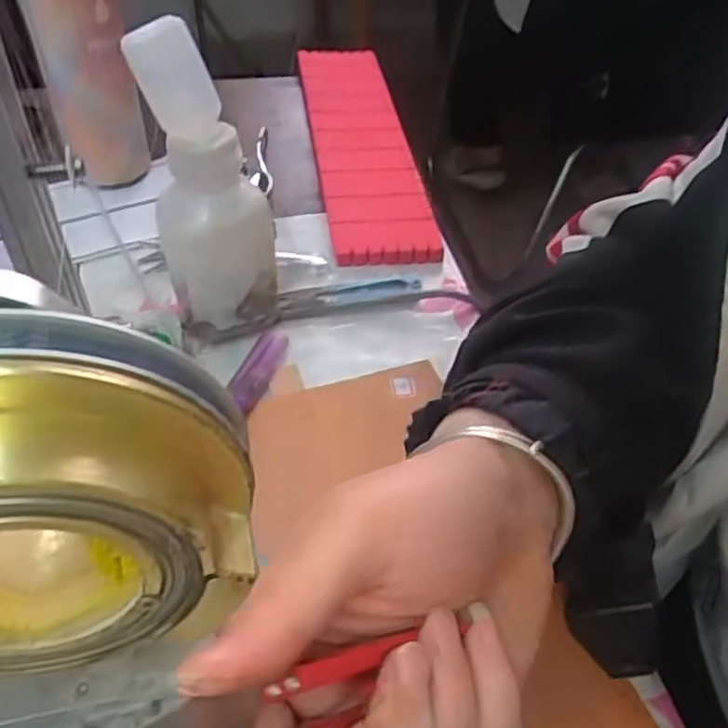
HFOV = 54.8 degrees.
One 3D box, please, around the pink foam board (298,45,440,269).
[{"bbox_3d":[-0.003,-0.197,0.618,0.082,0.020,0.327,-4,47,-8],"label":"pink foam board"}]

